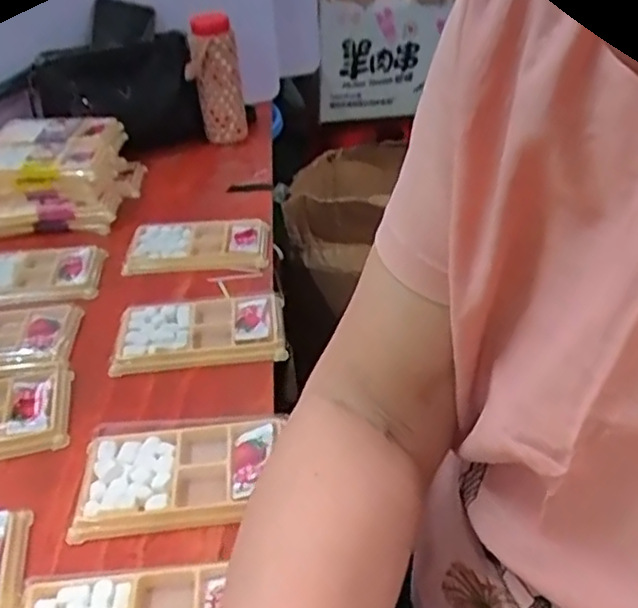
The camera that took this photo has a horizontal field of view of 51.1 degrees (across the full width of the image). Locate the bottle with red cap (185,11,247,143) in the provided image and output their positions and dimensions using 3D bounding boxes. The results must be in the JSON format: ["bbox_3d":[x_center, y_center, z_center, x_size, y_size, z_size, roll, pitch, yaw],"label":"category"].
[{"bbox_3d":[-0.134,-0.289,0.868,0.067,0.152,0.054,-6,36,-4],"label":"bottle with red cap"}]

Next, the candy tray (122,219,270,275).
[{"bbox_3d":[-0.119,-0.059,0.665,0.138,0.015,0.079,-2,36,2],"label":"candy tray"}]

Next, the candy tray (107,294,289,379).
[{"bbox_3d":[-0.097,0.022,0.551,0.135,0.016,0.082,-6,36,-4],"label":"candy tray"}]

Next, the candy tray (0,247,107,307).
[{"bbox_3d":[-0.274,-0.030,0.631,0.131,0.023,0.102,-10,36,-9],"label":"candy tray"}]

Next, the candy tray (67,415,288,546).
[{"bbox_3d":[-0.091,0.110,0.432,0.126,0.019,0.078,-7,36,-4],"label":"candy tray"}]

